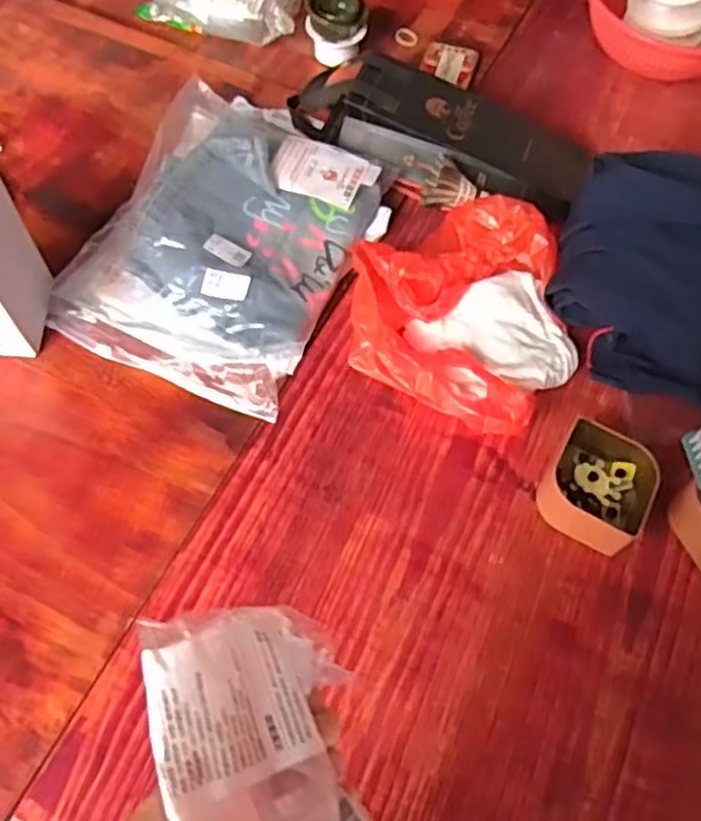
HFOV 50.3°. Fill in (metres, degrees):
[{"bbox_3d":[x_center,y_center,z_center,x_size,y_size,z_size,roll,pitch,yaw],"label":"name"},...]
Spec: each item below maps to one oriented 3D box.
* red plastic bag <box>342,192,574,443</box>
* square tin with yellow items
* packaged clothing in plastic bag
[{"bbox_3d":[0.130,-0.123,0.844,0.271,0.063,0.267,31,65,14],"label":"red plastic bag"},{"bbox_3d":[0.252,0.076,0.753,0.104,0.051,0.112,29,64,13],"label":"square tin with yellow items"},{"bbox_3d":[-0.135,-0.223,0.884,0.294,0.070,0.423,21,63,9],"label":"packaged clothing in plastic bag"}]

